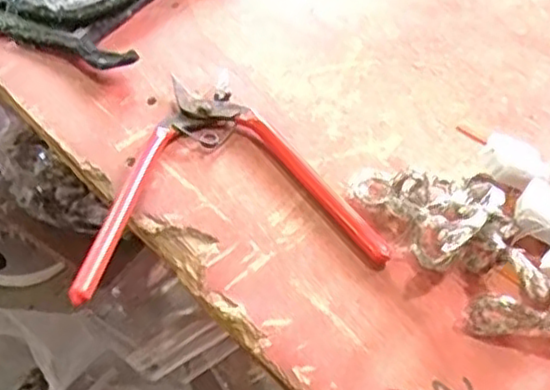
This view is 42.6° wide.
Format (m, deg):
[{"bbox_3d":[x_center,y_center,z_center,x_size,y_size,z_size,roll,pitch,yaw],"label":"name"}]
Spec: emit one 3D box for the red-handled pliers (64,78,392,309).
[{"bbox_3d":[-0.025,-0.011,0.335,0.129,0.013,0.130,-7,47,-4],"label":"red-handled pliers"}]

